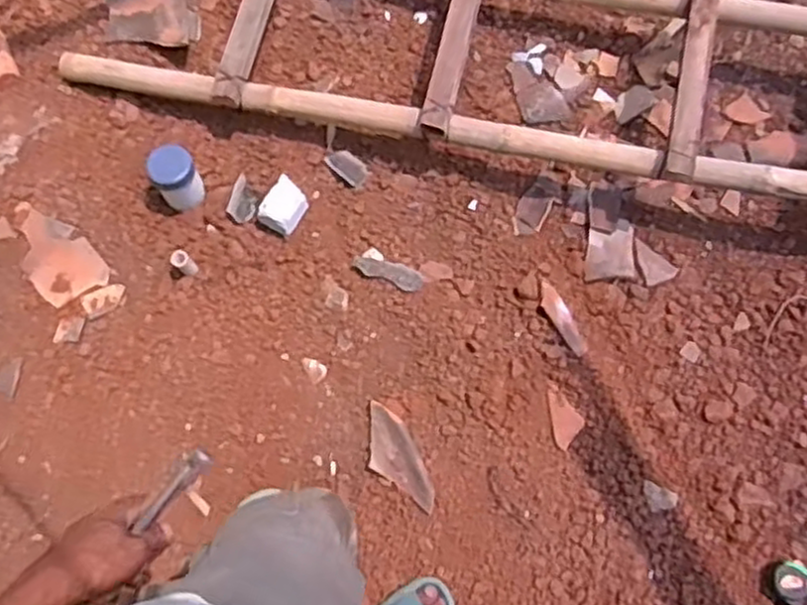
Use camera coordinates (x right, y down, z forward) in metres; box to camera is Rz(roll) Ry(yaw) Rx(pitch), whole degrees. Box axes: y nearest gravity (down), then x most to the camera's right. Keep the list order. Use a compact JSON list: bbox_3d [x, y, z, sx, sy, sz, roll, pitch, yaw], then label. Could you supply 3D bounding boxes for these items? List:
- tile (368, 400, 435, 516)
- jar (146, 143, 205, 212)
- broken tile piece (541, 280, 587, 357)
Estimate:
[{"bbox_3d":[-0.016,0.303,1.444,0.090,0.020,0.223,-24,77,-6],"label":"tile"},{"bbox_3d":[-0.475,-0.260,1.568,0.095,0.125,0.096,0,75,0],"label":"jar"},{"bbox_3d":[0.320,0.033,1.505,0.040,0.009,0.167,-27,77,-7],"label":"broken tile piece"}]

